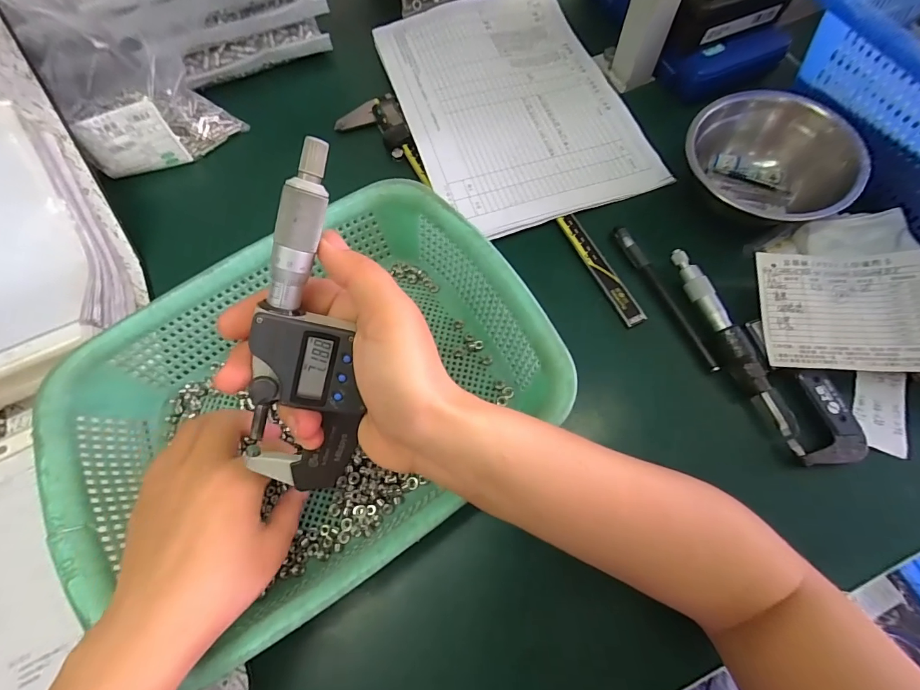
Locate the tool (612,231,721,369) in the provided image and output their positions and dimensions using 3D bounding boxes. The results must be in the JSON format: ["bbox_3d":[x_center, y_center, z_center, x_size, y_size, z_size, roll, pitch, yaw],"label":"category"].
[{"bbox_3d":[0.164,-0.042,0.330,0.011,0.007,0.139,-23,70,-6],"label":"tool"}]

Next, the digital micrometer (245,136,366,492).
[{"bbox_3d":[-0.072,-0.002,0.186,0.047,0.024,0.161,8,108,5],"label":"digital micrometer"}]

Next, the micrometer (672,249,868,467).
[{"bbox_3d":[0.219,0.002,0.303,0.050,0.017,0.180,-24,70,-7],"label":"micrometer"}]

